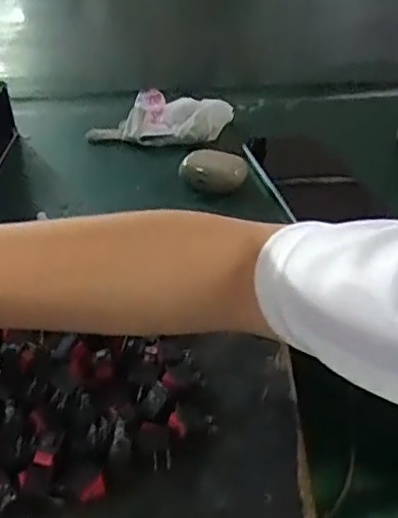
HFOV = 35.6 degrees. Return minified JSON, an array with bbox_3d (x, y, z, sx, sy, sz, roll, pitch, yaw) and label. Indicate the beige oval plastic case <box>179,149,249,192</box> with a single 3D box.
[{"bbox_3d":[0.014,-0.080,0.575,0.061,0.039,0.023,8,38,12],"label":"beige oval plastic case"}]

